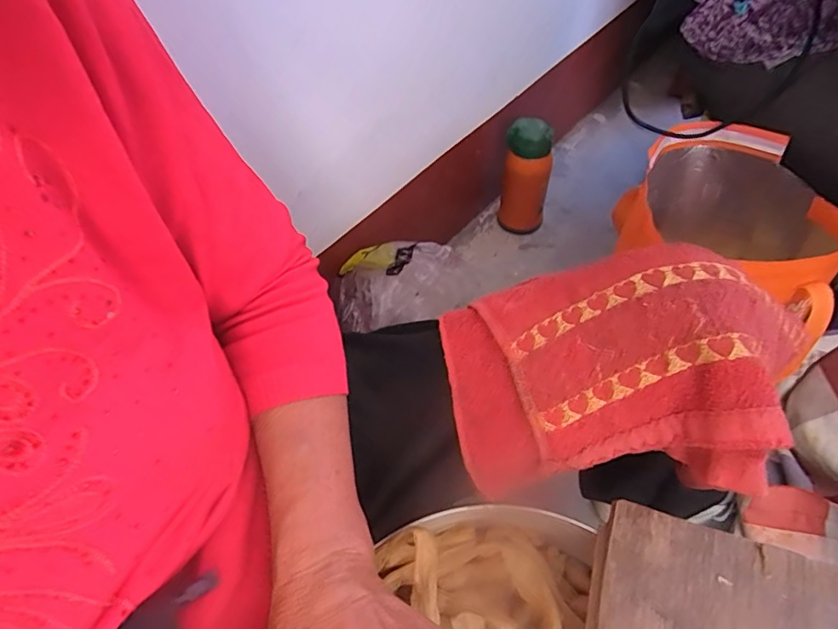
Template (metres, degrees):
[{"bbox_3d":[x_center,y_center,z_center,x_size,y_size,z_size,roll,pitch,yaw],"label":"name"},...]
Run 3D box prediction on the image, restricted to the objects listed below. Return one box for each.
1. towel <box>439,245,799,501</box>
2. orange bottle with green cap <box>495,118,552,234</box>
[{"bbox_3d":[0.116,0.036,0.318,0.205,0.056,0.146,-8,81,24],"label":"towel"},{"bbox_3d":[0.184,-0.241,0.871,0.080,0.207,0.090,9,56,11],"label":"orange bottle with green cap"}]

